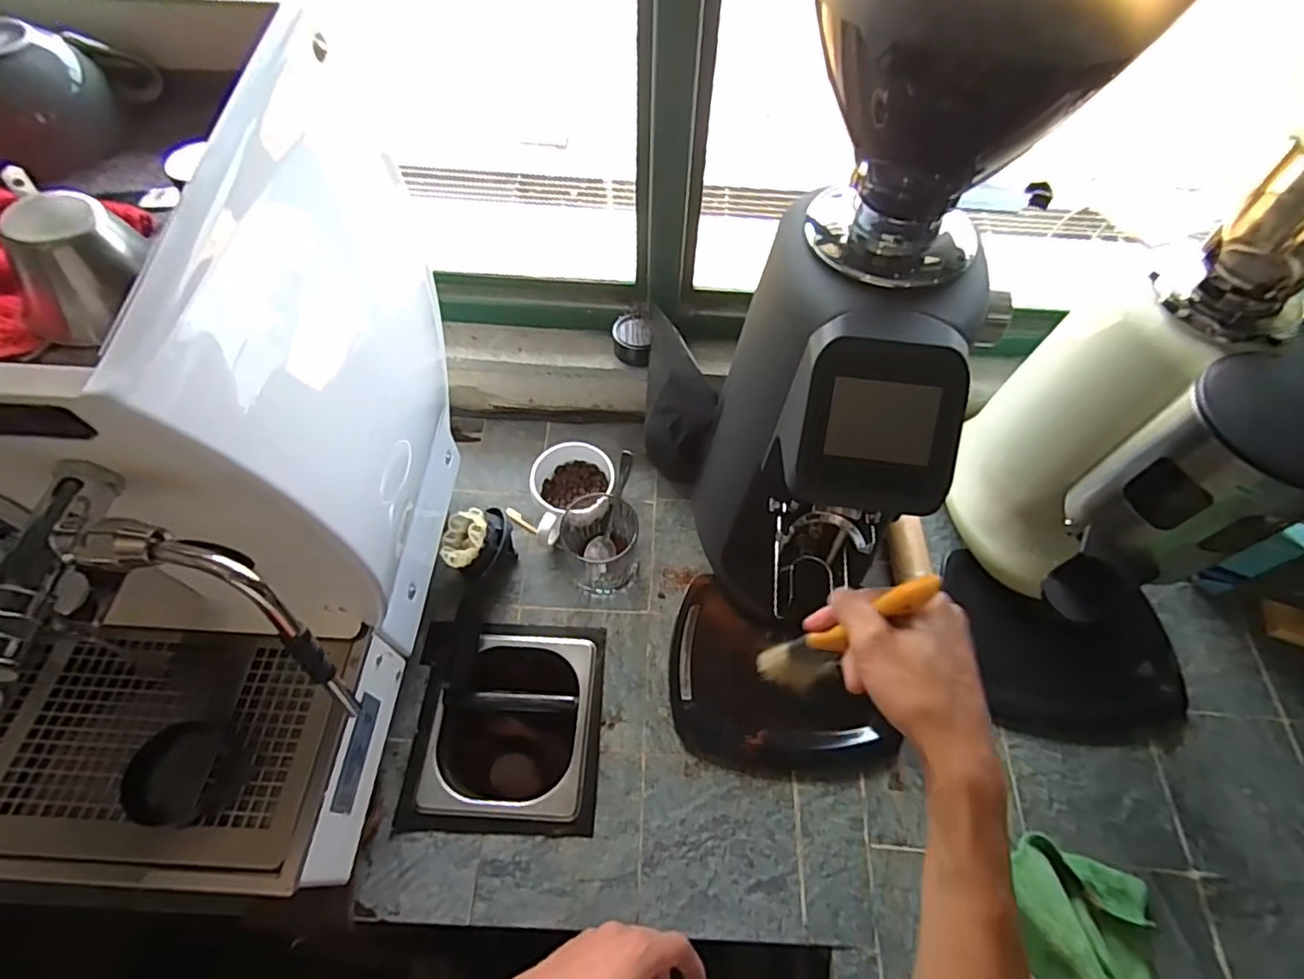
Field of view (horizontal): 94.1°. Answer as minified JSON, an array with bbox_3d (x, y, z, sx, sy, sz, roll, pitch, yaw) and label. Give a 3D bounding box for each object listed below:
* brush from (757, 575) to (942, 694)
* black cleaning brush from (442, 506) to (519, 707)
[{"bbox_3d":[0.134,0.103,0.427,0.037,0.189,0.032,3,58,-18],"label":"brush"},{"bbox_3d":[-0.200,0.123,0.669,0.073,0.067,0.206,6,75,2],"label":"black cleaning brush"}]

